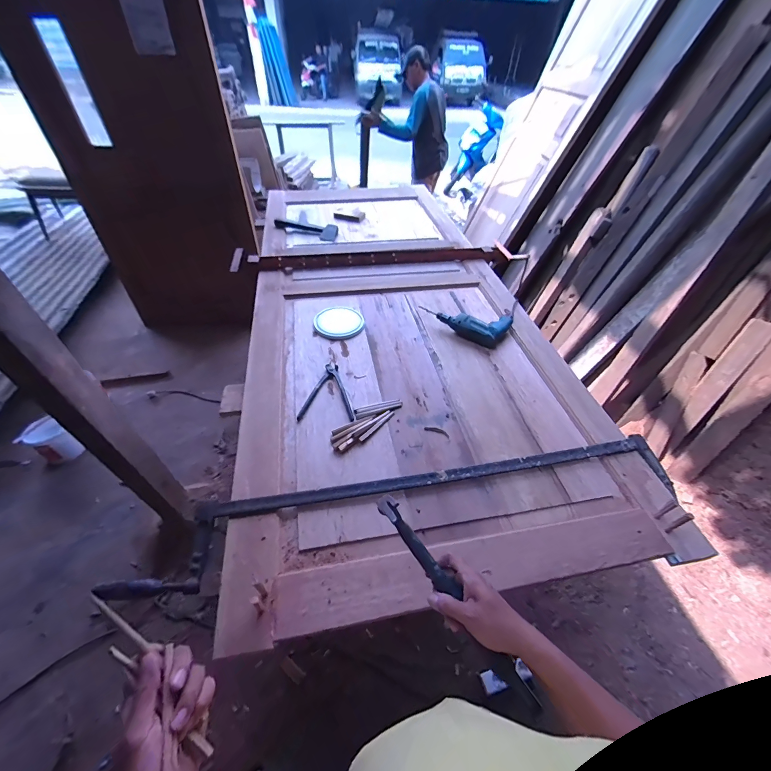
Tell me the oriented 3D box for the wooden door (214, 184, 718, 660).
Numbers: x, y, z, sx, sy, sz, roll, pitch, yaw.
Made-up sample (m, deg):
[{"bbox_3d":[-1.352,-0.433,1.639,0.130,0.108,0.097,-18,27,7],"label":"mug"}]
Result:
[{"bbox_3d":[0.002,-0.389,1.349,0.983,0.036,2.176,-6,47,-9],"label":"wooden door"}]

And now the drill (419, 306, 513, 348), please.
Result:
[{"bbox_3d":[0.283,-0.235,1.181,0.286,0.064,0.165,25,50,19],"label":"drill"}]

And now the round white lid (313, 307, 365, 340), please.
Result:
[{"bbox_3d":[-0.163,-0.224,1.173,0.168,0.011,0.180,2,47,-2],"label":"round white lid"}]

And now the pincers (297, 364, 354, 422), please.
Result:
[{"bbox_3d":[-0.155,0.016,0.956,0.145,0.015,0.206,4,47,0],"label":"pincers"}]

